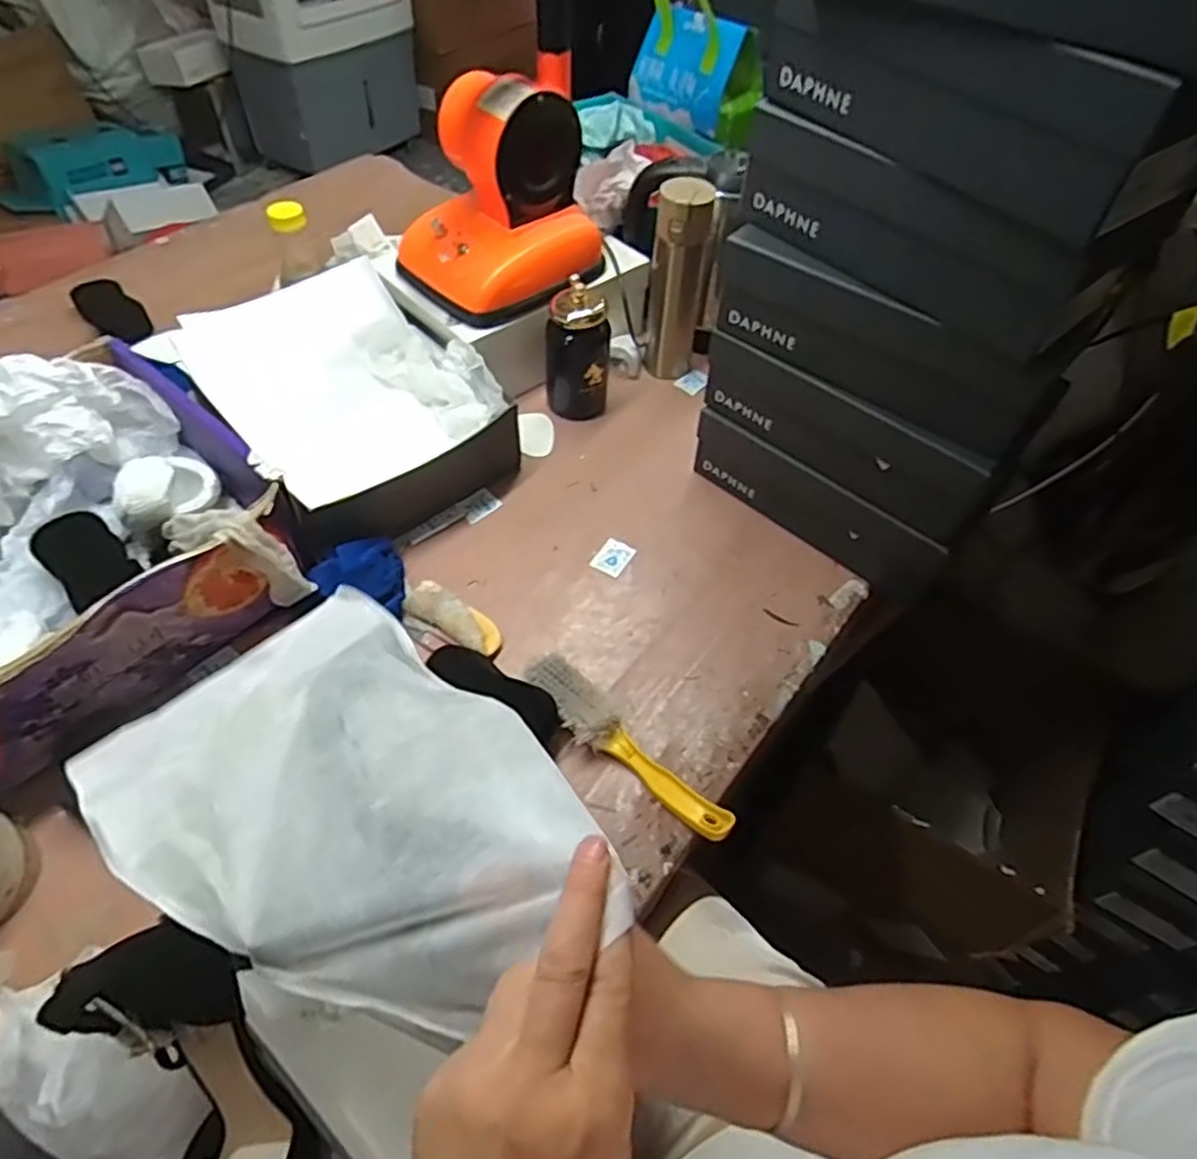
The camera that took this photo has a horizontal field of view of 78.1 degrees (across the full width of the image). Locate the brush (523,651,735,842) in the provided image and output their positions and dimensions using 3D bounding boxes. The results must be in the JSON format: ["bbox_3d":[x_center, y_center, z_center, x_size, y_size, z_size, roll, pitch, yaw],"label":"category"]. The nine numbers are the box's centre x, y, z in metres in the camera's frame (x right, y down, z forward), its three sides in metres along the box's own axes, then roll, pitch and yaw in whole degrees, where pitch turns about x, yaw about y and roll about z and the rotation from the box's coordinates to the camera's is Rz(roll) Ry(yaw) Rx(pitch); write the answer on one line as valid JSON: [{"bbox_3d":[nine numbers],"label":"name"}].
[{"bbox_3d":[0.021,0.146,0.651,0.054,0.034,0.225,-33,62,-25],"label":"brush"}]

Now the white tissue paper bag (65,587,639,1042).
[{"bbox_3d":[-0.142,0.118,0.389,0.193,0.038,0.325,-39,41,-22],"label":"white tissue paper bag"}]

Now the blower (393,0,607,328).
[{"bbox_3d":[-0.108,-0.510,0.723,0.233,0.466,0.175,4,53,0],"label":"blower"}]

